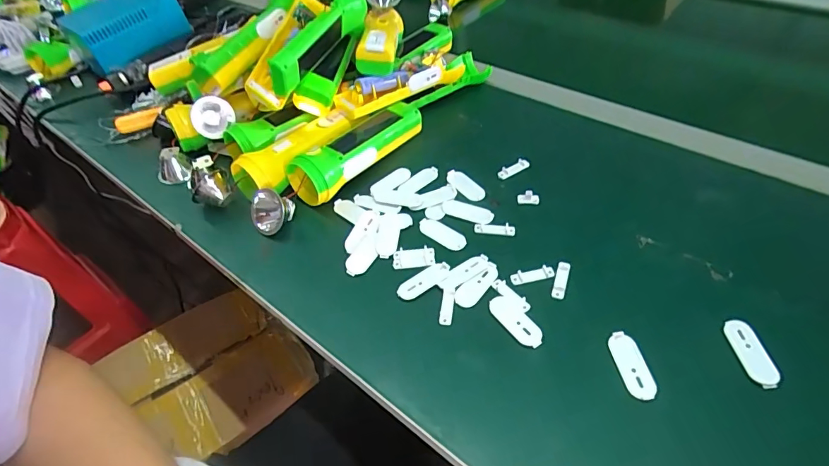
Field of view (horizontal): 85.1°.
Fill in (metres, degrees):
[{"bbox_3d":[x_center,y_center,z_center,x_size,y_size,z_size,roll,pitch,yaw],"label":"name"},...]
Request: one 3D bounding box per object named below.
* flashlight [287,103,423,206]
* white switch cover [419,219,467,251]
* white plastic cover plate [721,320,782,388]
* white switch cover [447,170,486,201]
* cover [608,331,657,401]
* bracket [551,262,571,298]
[{"bbox_3d":[-0.057,-0.090,0.477,0.048,0.042,0.168,33,58,30],"label":"flashlight"},{"bbox_3d":[0.026,0.000,0.417,0.051,0.004,0.018,32,58,30],"label":"white switch cover"},{"bbox_3d":[0.237,0.084,0.317,0.021,0.004,0.050,-5,47,1],"label":"white plastic cover plate"},{"bbox_3d":[0.052,-0.049,0.457,0.019,0.006,0.048,-31,52,-21],"label":"white switch cover"},{"bbox_3d":[0.156,0.094,0.324,0.021,0.004,0.049,-8,47,-1],"label":"cover"},{"bbox_3d":[0.123,0.039,0.377,0.011,0.004,0.036,14,51,17],"label":"bracket"}]

